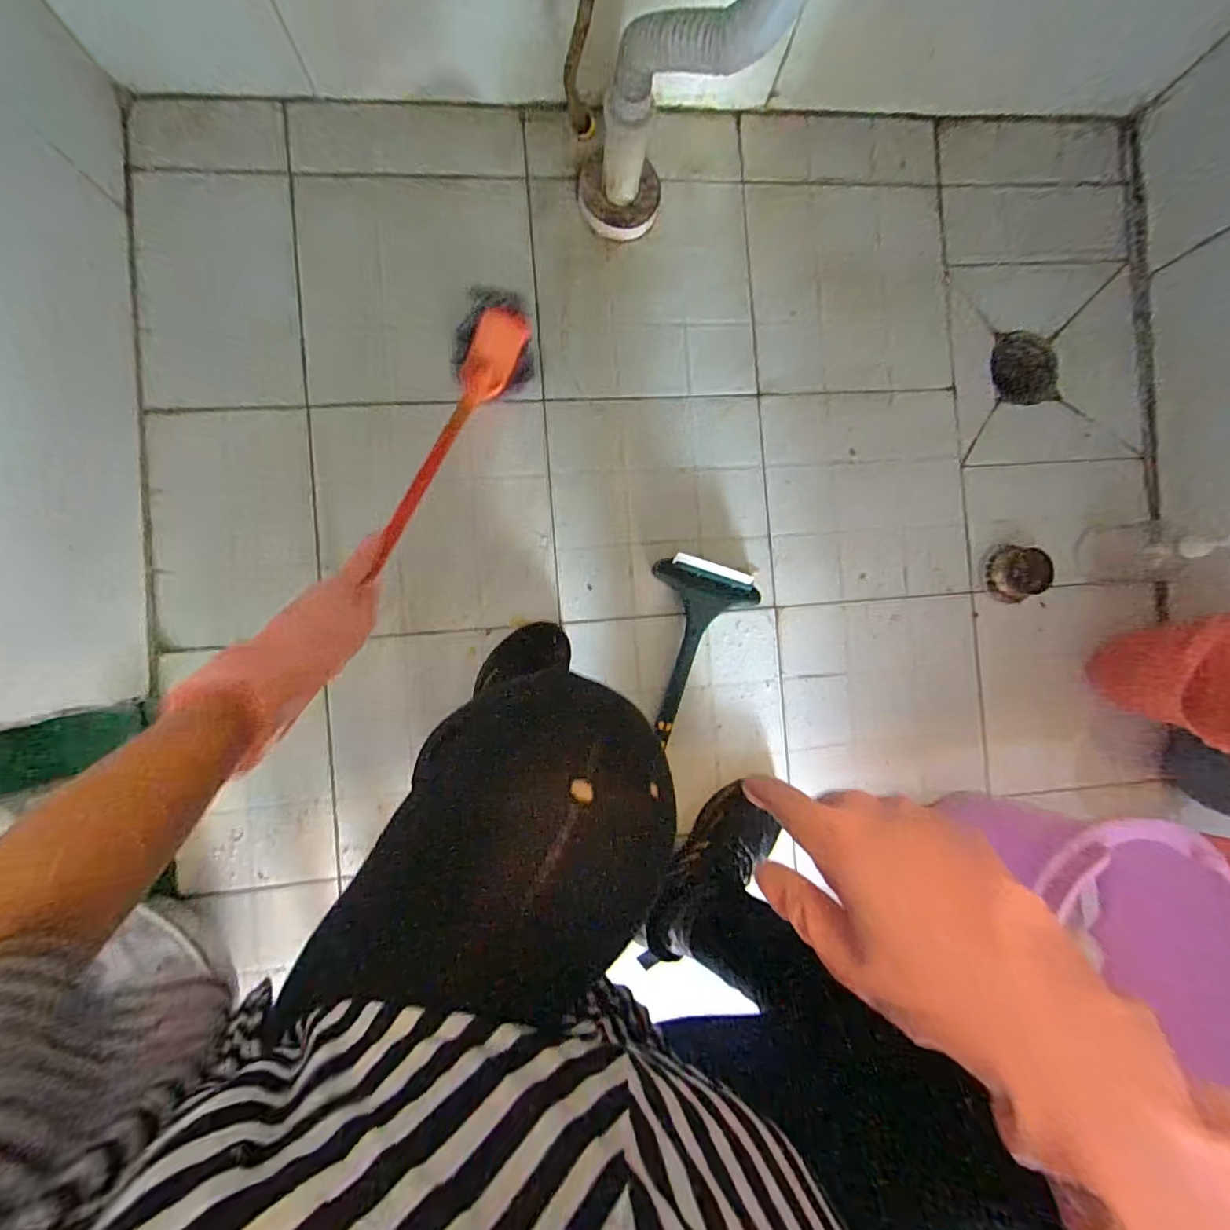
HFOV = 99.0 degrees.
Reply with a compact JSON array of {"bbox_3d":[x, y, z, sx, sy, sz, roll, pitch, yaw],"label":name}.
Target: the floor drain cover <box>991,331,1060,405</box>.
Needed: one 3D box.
[{"bbox_3d":[0.624,-0.373,0.796,0.096,0.012,0.101,-2,98,0],"label":"floor drain cover"}]

